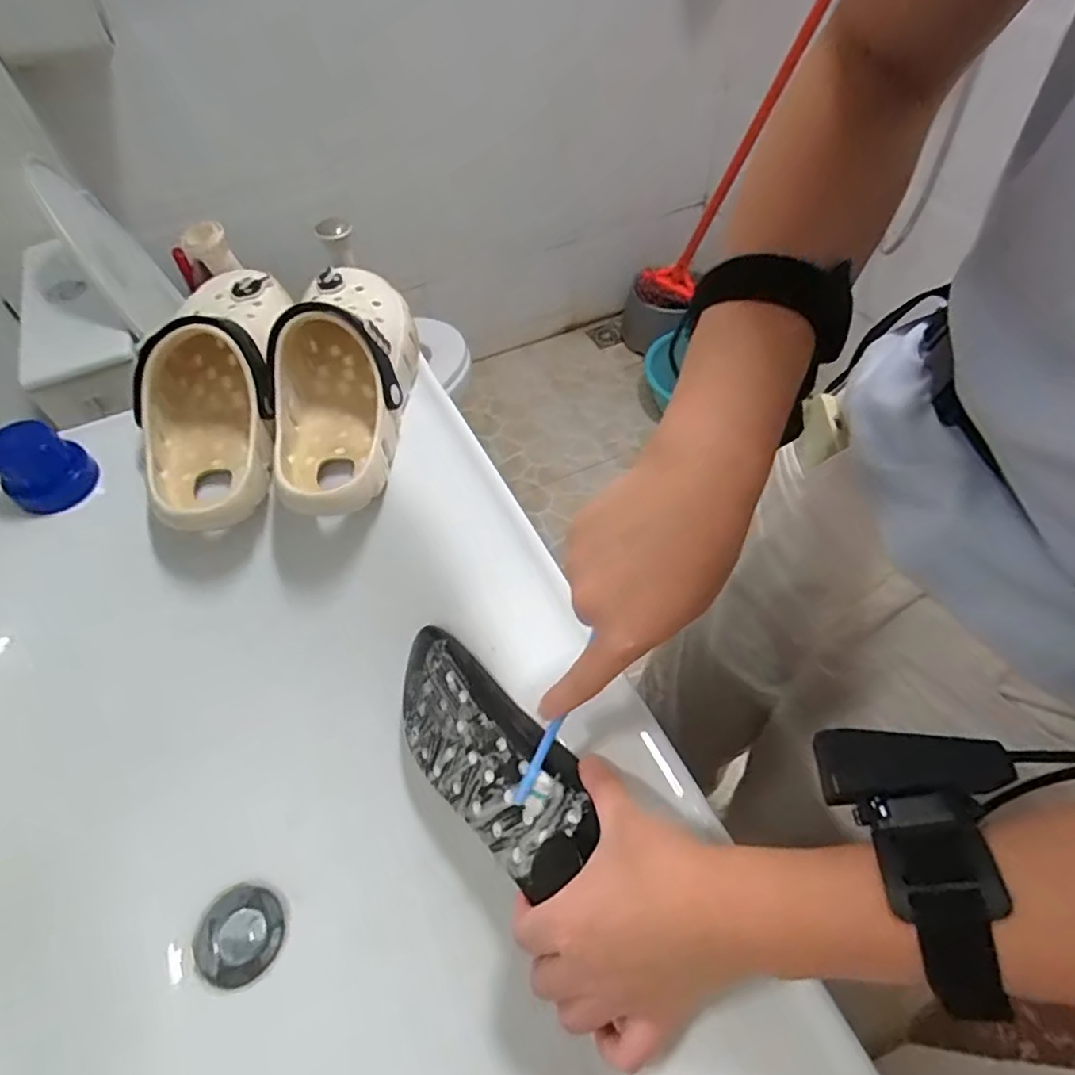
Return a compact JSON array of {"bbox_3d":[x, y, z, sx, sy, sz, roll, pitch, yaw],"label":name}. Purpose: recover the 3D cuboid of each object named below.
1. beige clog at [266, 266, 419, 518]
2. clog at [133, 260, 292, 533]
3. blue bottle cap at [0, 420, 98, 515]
[{"bbox_3d":[-0.157,-0.135,0.495,0.109,0.089,0.220,-8,55,-5],"label":"beige clog"},{"bbox_3d":[-0.267,-0.120,0.494,0.106,0.098,0.222,-4,54,-2],"label":"clog"},{"bbox_3d":[-0.389,-0.057,0.484,0.058,0.055,0.058,0,54,1],"label":"blue bottle cap"}]

